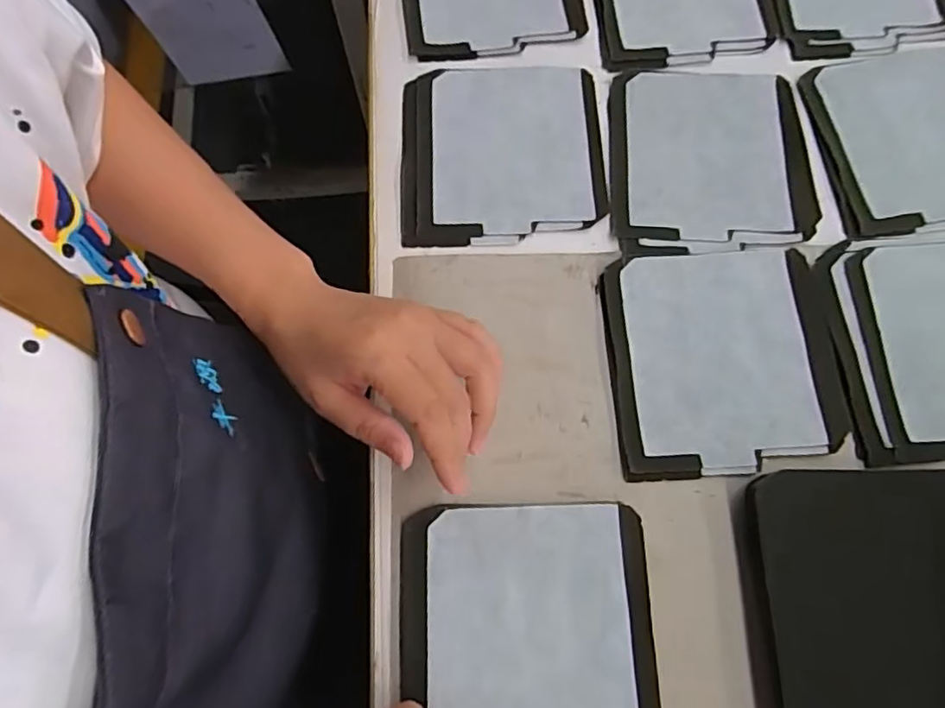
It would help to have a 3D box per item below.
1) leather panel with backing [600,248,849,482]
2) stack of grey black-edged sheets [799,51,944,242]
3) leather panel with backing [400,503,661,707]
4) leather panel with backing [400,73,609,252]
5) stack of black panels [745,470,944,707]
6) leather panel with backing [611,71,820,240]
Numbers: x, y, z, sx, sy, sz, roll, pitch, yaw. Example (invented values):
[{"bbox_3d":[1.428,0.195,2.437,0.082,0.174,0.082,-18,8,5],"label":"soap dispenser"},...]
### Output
[{"bbox_3d":[0.154,0.001,0.365,0.136,0.004,0.139,-3,72,-1],"label":"leather panel with backing"},{"bbox_3d":[0.305,-0.150,0.407,0.134,0.004,0.136,-7,72,-2],"label":"stack of grey black-edged sheets"},{"bbox_3d":[0.029,0.149,0.318,0.132,0.007,0.132,-1,72,0],"label":"leather panel with backing"},{"bbox_3d":[0.021,-0.139,0.412,0.137,0.009,0.138,-3,72,0],"label":"leather panel with backing"},{"bbox_3d":[0.218,0.130,0.308,0.134,0.015,0.133,-1,72,0],"label":"stack of black panels"},{"bbox_3d":[0.164,-0.138,0.408,0.134,0.004,0.133,3,72,1],"label":"leather panel with backing"}]

